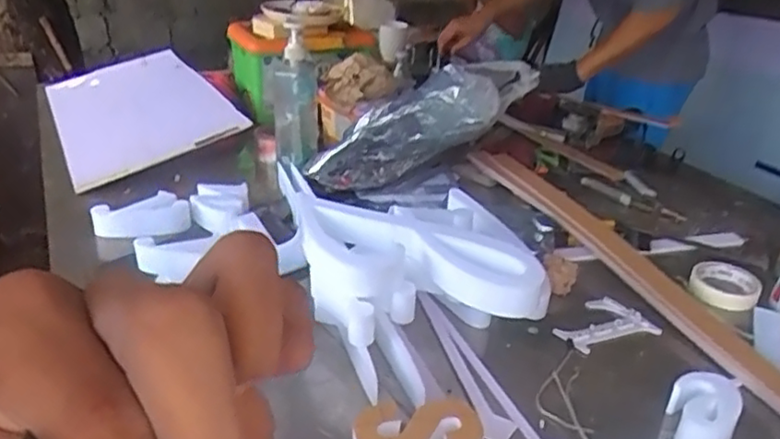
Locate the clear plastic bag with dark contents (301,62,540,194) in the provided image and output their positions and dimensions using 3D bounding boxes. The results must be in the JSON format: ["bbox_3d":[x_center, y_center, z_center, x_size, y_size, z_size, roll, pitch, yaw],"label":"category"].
[{"bbox_3d":[0.063,-0.163,1.134,0.394,0.137,0.120,-27,19,23],"label":"clear plastic bag with dark contents"}]

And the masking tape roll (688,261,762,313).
[{"bbox_3d":[0.479,0.087,0.931,0.089,0.025,0.103,21,32,29],"label":"masking tape roll"}]

